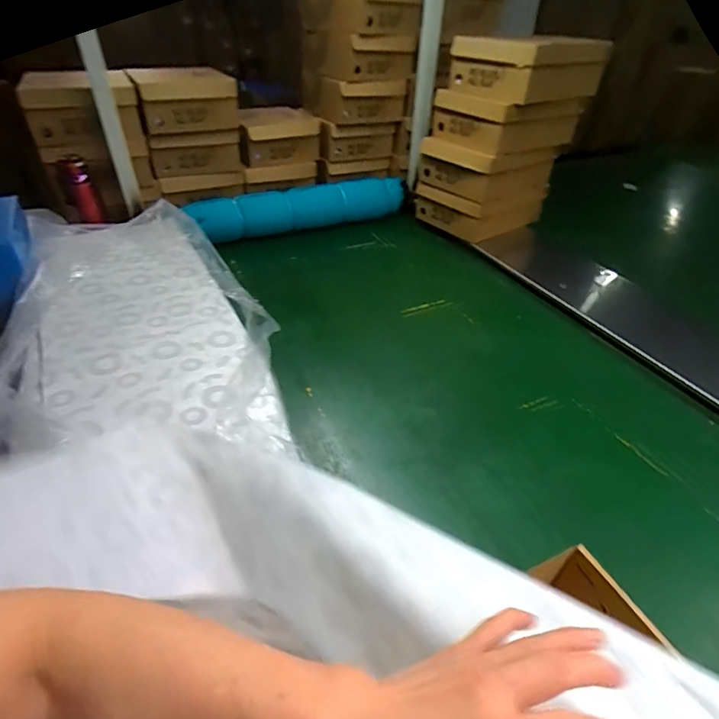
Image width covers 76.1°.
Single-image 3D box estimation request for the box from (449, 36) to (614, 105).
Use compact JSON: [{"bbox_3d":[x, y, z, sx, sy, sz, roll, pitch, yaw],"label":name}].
[{"bbox_3d":[0.437,-0.766,1.198,0.306,0.123,0.266,-25,45,-29],"label":"box"}]

